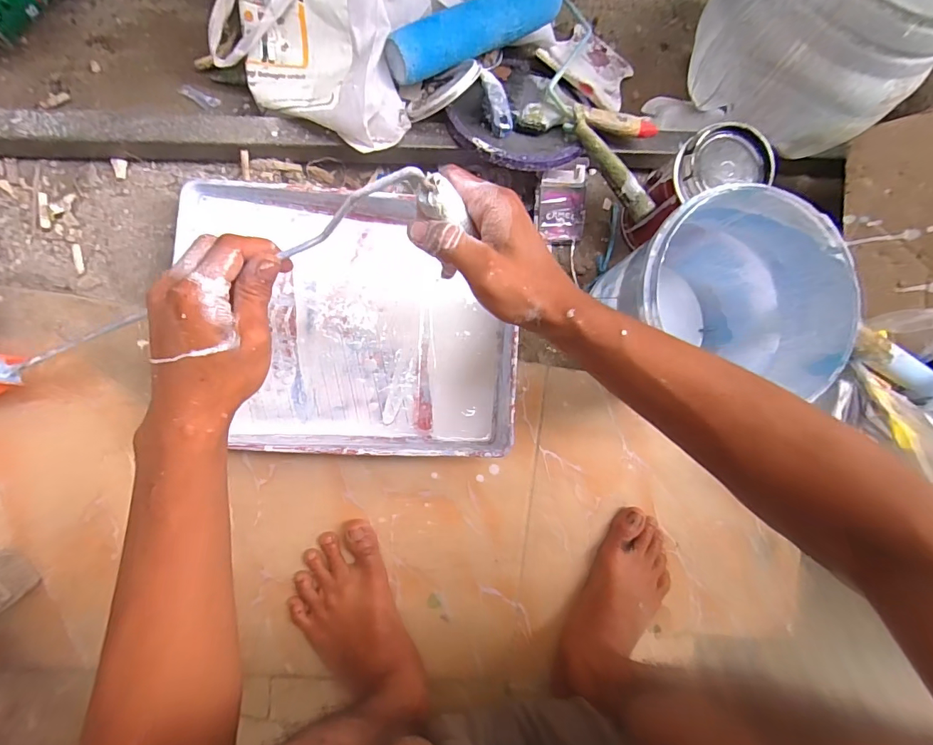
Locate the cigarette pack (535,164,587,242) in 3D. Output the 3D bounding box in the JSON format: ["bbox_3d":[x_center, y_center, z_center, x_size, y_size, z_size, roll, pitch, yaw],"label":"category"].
[{"bbox_3d":[0.117,-0.211,0.556,0.064,0.025,0.088,-2,89,-9],"label":"cigarette pack"}]

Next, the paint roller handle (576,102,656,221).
[{"bbox_3d":[0.163,-0.238,0.494,0.021,0.031,0.145,-33,89,-7],"label":"paint roller handle"}]

